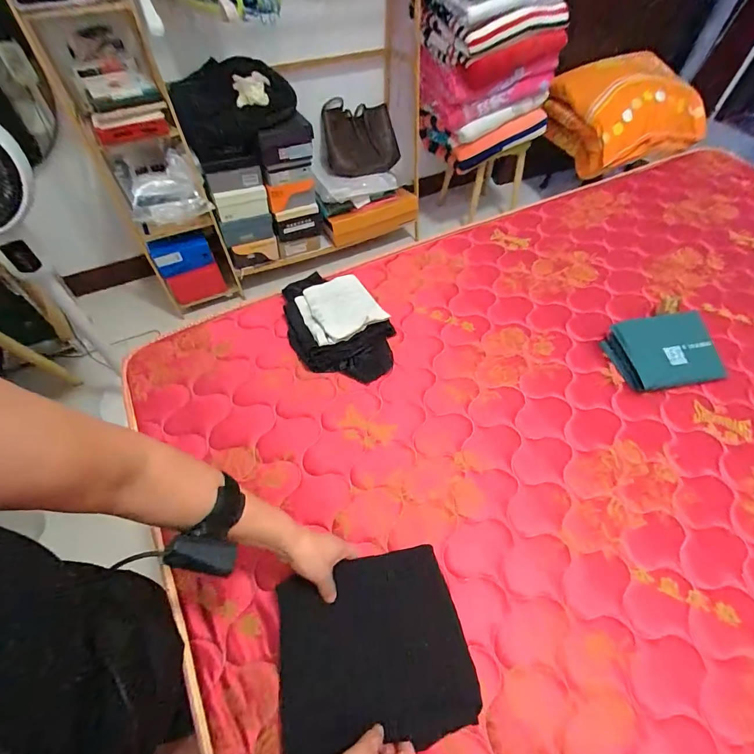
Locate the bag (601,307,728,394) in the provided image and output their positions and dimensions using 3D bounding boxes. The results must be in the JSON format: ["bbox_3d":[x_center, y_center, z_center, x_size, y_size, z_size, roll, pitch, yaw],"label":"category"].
[{"bbox_3d":[0.591,-0.054,0.797,0.207,0.041,0.150,-8,56,-5],"label":"bag"}]

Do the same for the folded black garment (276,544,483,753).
[{"bbox_3d":[-0.008,0.359,0.516,0.241,0.035,0.208,-9,56,-6],"label":"folded black garment"}]

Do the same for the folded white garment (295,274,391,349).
[{"bbox_3d":[-0.080,-0.149,0.830,0.155,0.035,0.151,-24,59,-16],"label":"folded white garment"}]

